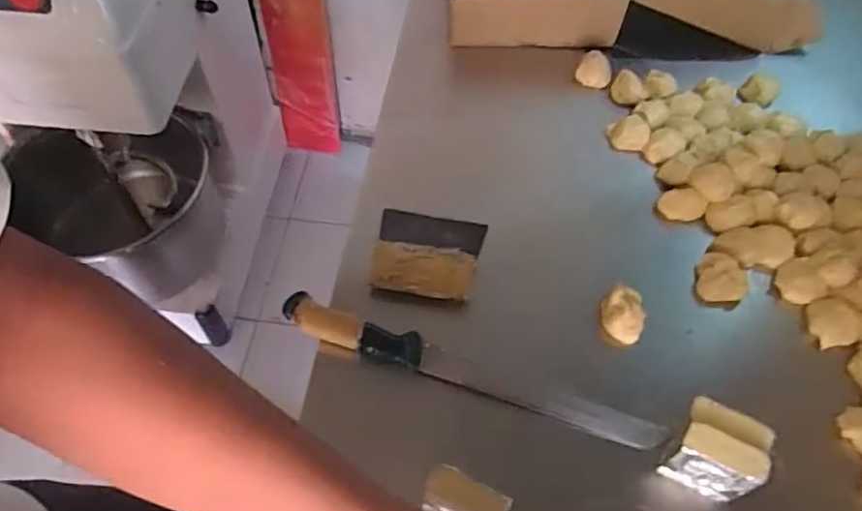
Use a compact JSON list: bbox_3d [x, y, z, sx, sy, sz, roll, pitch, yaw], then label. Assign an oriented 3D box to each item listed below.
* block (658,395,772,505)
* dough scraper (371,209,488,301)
[{"bbox_3d":[0.220,0.152,0.496,0.059,0.057,0.049,25,59,14],"label":"block"},{"bbox_3d":[-0.004,-0.004,0.613,0.098,0.016,0.095,9,57,4],"label":"dough scraper"}]

